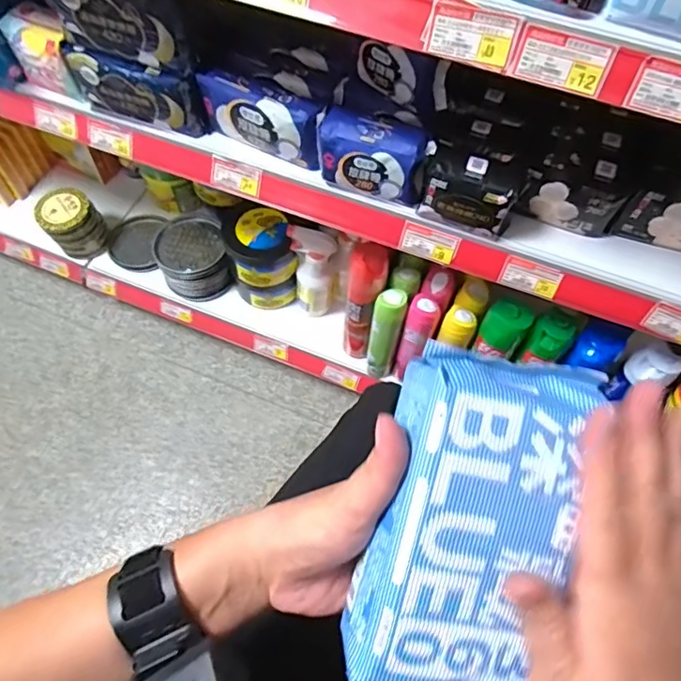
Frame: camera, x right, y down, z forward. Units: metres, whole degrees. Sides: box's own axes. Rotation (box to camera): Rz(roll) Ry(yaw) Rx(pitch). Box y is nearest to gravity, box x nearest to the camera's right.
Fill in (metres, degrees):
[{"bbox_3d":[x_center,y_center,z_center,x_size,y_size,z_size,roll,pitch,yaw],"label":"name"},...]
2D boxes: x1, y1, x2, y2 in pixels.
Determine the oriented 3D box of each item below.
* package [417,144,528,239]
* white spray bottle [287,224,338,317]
[{"bbox_3d":[0.156,-0.178,0.636,0.104,0.081,0.062,19,64,9],"label":"package"},{"bbox_3d":[-0.047,-0.120,0.971,0.076,0.200,0.066,-2,62,-2],"label":"white spray bottle"}]

